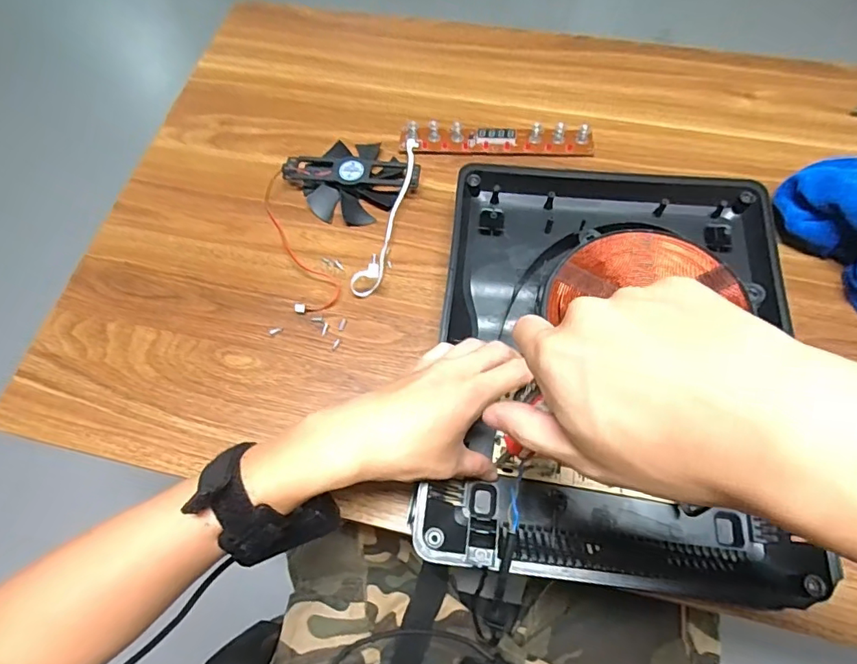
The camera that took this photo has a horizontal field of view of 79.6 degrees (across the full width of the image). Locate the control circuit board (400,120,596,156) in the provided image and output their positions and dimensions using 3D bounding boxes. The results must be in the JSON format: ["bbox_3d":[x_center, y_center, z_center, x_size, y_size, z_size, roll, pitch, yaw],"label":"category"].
[{"bbox_3d":[0.075,-0.205,0.555,0.205,0.021,0.036,-1,65,2],"label":"control circuit board"}]

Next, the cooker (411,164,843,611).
[{"bbox_3d":[0.147,0.009,0.420,0.271,0.053,0.362,6,66,5],"label":"cooker"}]

